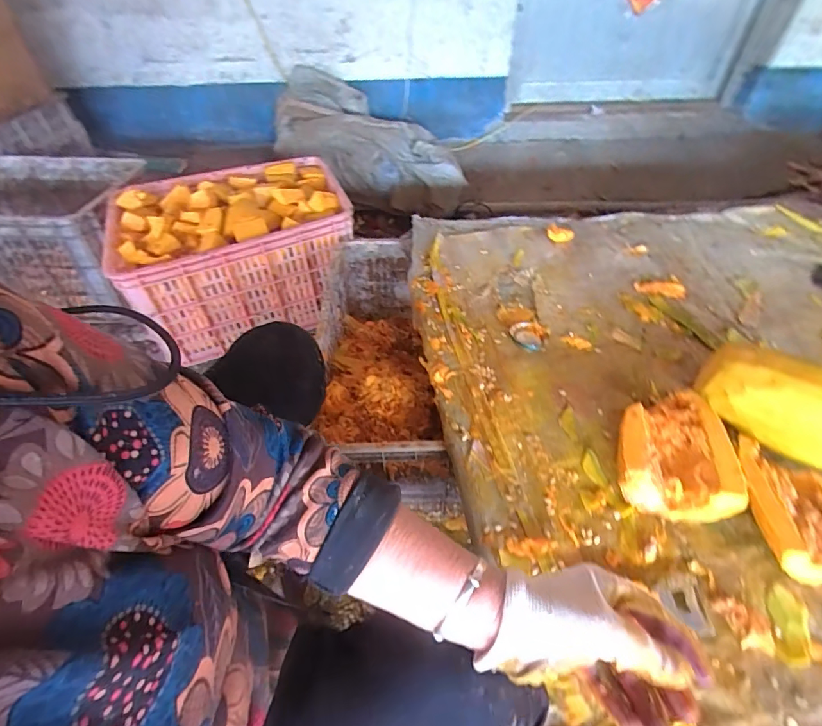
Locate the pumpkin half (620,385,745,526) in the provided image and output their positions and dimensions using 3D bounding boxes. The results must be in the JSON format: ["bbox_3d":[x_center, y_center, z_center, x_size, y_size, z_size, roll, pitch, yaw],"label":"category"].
[{"bbox_3d":[0.329,0.109,0.570,0.129,0.070,0.161,10,50,8],"label":"pumpkin half"}]

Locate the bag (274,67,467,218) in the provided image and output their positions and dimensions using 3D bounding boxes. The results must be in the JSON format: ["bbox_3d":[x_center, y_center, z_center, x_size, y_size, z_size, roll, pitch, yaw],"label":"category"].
[{"bbox_3d":[-0.145,-0.741,1.527,0.716,0.267,0.348,32,54,0],"label":"bag"}]

